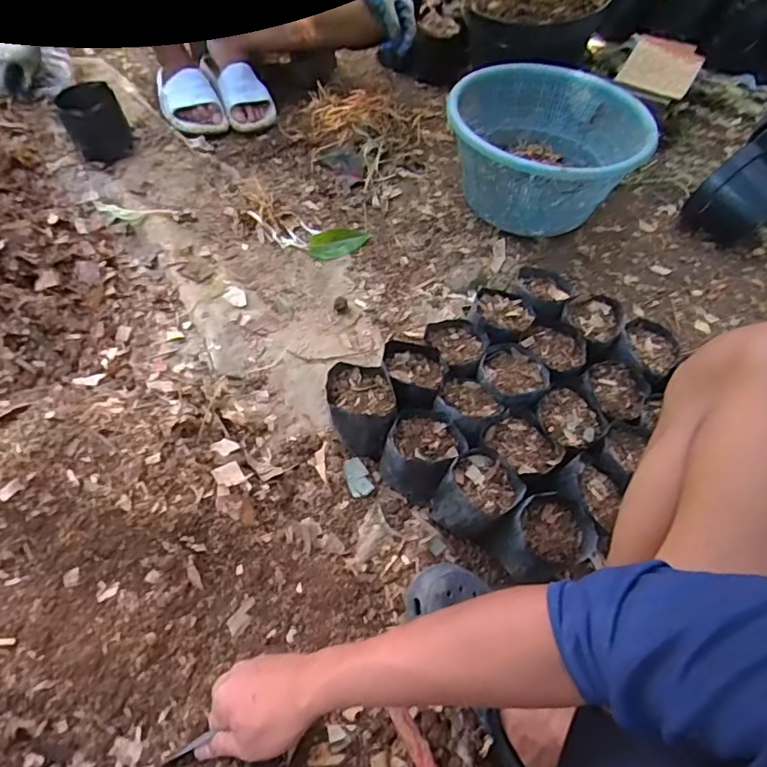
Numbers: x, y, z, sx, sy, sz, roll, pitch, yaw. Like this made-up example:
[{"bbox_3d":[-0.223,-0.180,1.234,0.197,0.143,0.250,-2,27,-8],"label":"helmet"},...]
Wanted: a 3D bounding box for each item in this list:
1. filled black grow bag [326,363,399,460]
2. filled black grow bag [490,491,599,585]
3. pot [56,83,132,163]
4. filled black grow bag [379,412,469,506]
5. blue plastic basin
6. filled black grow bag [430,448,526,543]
[{"bbox_3d":[-0.032,0.044,0.767,0.097,0.099,0.119,-3,56,-5],"label":"filled black grow bag"},{"bbox_3d":[0.210,0.194,0.690,0.095,0.096,0.095,-25,60,-18],"label":"filled black grow bag"},{"bbox_3d":[-0.583,-0.529,1.094,0.111,0.112,0.104,1,56,-2],"label":"pot"},{"bbox_3d":[0.052,0.097,0.736,0.095,0.083,0.101,32,60,18],"label":"filled black grow bag"},{"bbox_3d":[0.309,-0.449,1.072,0.350,0.223,0.384,1,56,-2],"label":"blue plastic basin"},{"bbox_3d":[0.120,0.149,0.706,0.089,0.084,0.092,40,63,22],"label":"filled black grow bag"}]

